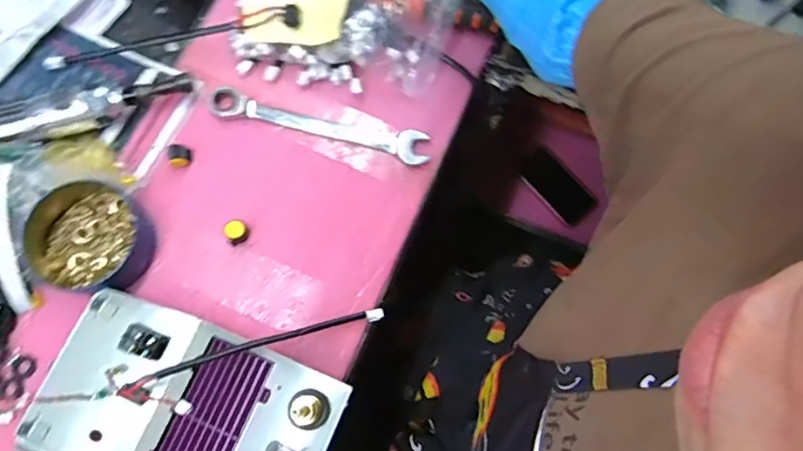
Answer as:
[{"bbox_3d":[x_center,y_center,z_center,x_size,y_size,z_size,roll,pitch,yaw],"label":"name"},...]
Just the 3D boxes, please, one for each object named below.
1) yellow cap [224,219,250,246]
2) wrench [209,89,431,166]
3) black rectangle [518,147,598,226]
[{"bbox_3d":[-0.147,0.005,0.461,0.019,0.012,0.018,0,75,-1],"label":"yellow cap"},{"bbox_3d":[-0.078,-0.098,0.500,0.213,0.007,0.033,14,75,3],"label":"wrench"},{"bbox_3d":[0.270,-0.067,0.895,0.067,0.008,0.134,-44,84,9],"label":"black rectangle"}]

